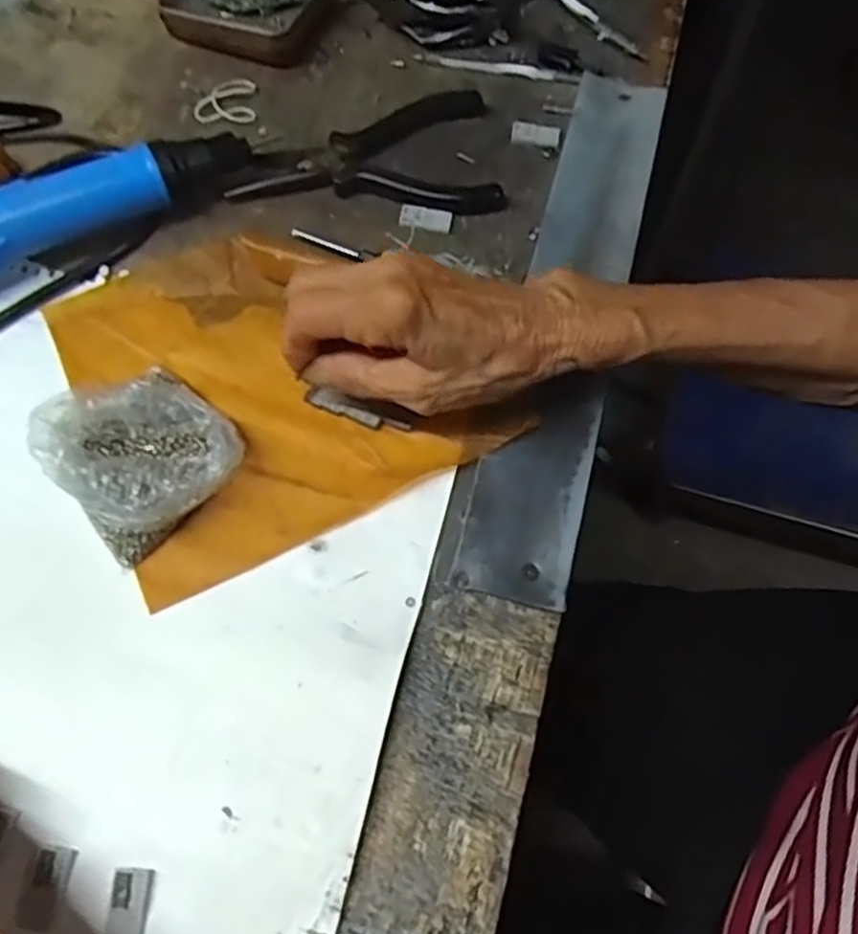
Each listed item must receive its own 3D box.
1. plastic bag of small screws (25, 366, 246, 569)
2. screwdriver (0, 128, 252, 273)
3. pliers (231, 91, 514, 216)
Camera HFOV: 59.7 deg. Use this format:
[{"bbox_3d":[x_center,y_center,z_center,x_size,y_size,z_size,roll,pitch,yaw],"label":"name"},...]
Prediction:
[{"bbox_3d":[-0.125,-0.005,0.333,0.072,0.046,0.069,-36,69,-16],"label":"plastic bag of small screws"},{"bbox_3d":[-0.196,-0.134,0.398,0.205,0.043,0.034,-28,67,-12],"label":"screwdriver"},{"bbox_3d":[-0.038,-0.182,0.437,0.152,0.016,0.090,-4,64,-1],"label":"pliers"}]

